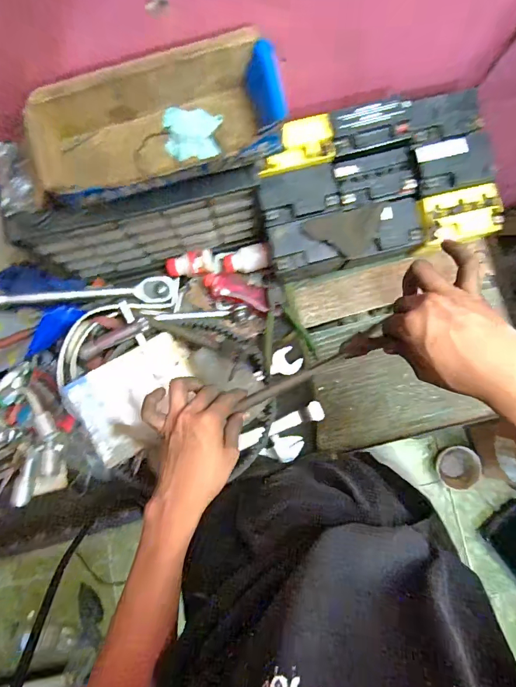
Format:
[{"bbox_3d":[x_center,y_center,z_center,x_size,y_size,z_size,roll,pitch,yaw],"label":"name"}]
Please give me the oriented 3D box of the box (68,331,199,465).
[{"bbox_3d":[-0.164,0.076,0.543,0.160,0.042,0.120,-31,86,-1],"label":"box"}]

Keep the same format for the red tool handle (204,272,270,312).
[{"bbox_3d":[-0.032,-0.086,0.635,0.109,0.040,0.046,16,86,2],"label":"red tool handle"}]

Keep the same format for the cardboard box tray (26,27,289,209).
[{"bbox_3d":[-0.107,-0.232,0.426,0.271,0.068,0.119,-15,86,0],"label":"cardboard box tray"}]

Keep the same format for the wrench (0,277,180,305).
[{"bbox_3d":[-0.250,-0.076,0.596,0.254,0.037,0.044,-4,86,-13],"label":"wrench"}]

